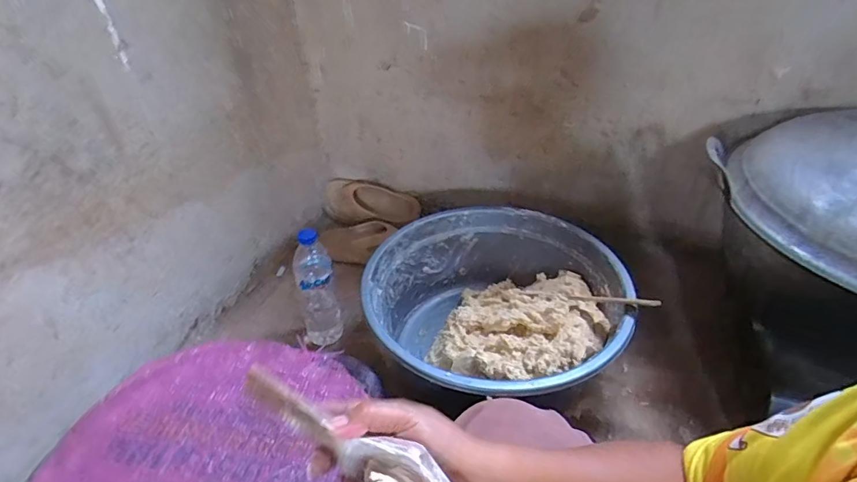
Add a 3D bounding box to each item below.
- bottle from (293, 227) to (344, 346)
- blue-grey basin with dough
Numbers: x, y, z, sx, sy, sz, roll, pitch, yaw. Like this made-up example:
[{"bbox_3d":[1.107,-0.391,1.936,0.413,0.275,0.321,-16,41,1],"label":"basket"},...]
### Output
[{"bbox_3d":[-0.198,0.078,0.818,0.068,0.226,0.067,-14,35,-18],"label":"bottle"},{"bbox_3d":[0.109,0.126,0.763,0.386,0.186,0.387,-1,34,1],"label":"blue-grey basin with dough"}]

